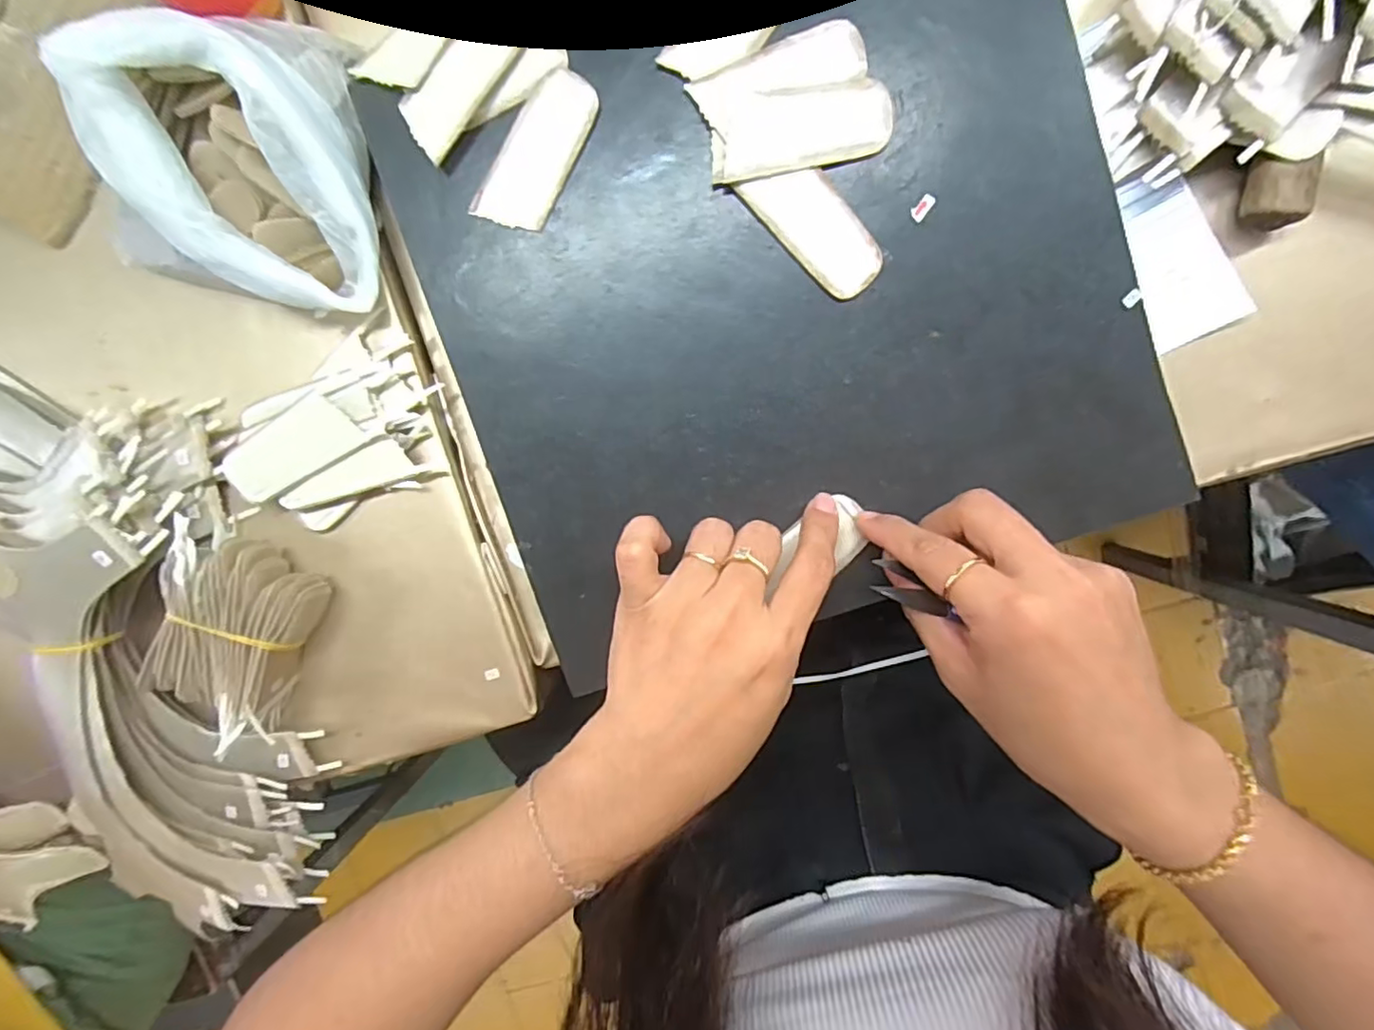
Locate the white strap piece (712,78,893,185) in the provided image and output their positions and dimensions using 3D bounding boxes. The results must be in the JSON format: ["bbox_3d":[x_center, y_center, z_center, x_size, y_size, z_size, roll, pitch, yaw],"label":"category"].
[{"bbox_3d":[0.048,-0.165,0.263,0.075,0.005,0.031,-9,96,5],"label":"white strap piece"}]

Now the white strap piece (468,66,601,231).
[{"bbox_3d":[-0.067,-0.161,0.273,0.031,0.004,0.070,29,98,0],"label":"white strap piece"}]

